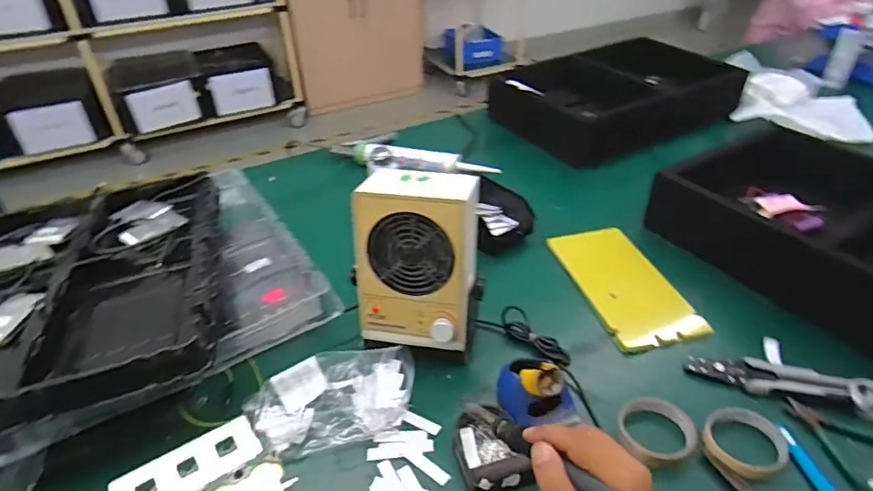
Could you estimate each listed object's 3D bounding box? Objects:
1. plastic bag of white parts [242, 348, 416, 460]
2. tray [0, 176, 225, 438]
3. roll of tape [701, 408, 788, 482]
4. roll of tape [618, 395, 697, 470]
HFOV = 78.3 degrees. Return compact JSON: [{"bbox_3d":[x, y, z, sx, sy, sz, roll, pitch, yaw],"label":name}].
[{"bbox_3d":[-0.133,0.191,0.682,0.214,0.050,0.116,-8,37,-8],"label":"plastic bag of white parts"},{"bbox_3d":[-0.475,0.044,0.700,0.357,0.070,0.461,-13,37,-14],"label":"tray"},{"bbox_3d":[0.370,0.227,0.634,0.105,0.021,0.088,-24,42,-27],"label":"roll of tape"},{"bbox_3d":[0.267,0.221,0.644,0.094,0.020,0.084,-13,38,-14],"label":"roll of tape"}]

